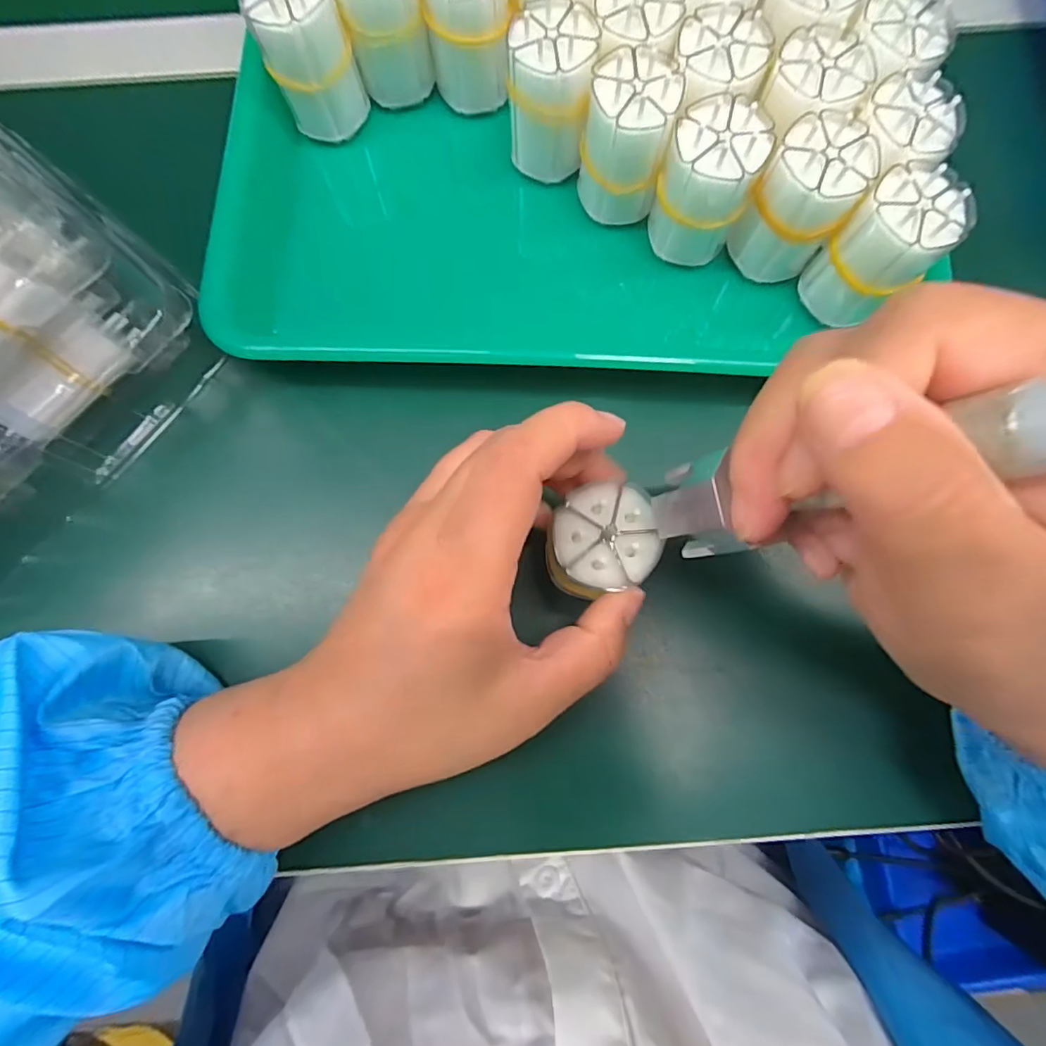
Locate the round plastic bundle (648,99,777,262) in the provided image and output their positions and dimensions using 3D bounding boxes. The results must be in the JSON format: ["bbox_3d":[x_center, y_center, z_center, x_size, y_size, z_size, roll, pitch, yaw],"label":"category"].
[{"bbox_3d":[0.079,-0.146,0.235,0.038,0.059,0.031,12,78,3],"label":"round plastic bundle"}]

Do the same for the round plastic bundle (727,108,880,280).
[{"bbox_3d":[0.120,-0.139,0.234,0.040,0.056,0.038,0,78,0],"label":"round plastic bundle"}]

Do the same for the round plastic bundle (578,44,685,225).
[{"bbox_3d":[0.046,-0.171,0.240,0.036,0.054,0.038,0,78,0],"label":"round plastic bundle"}]

